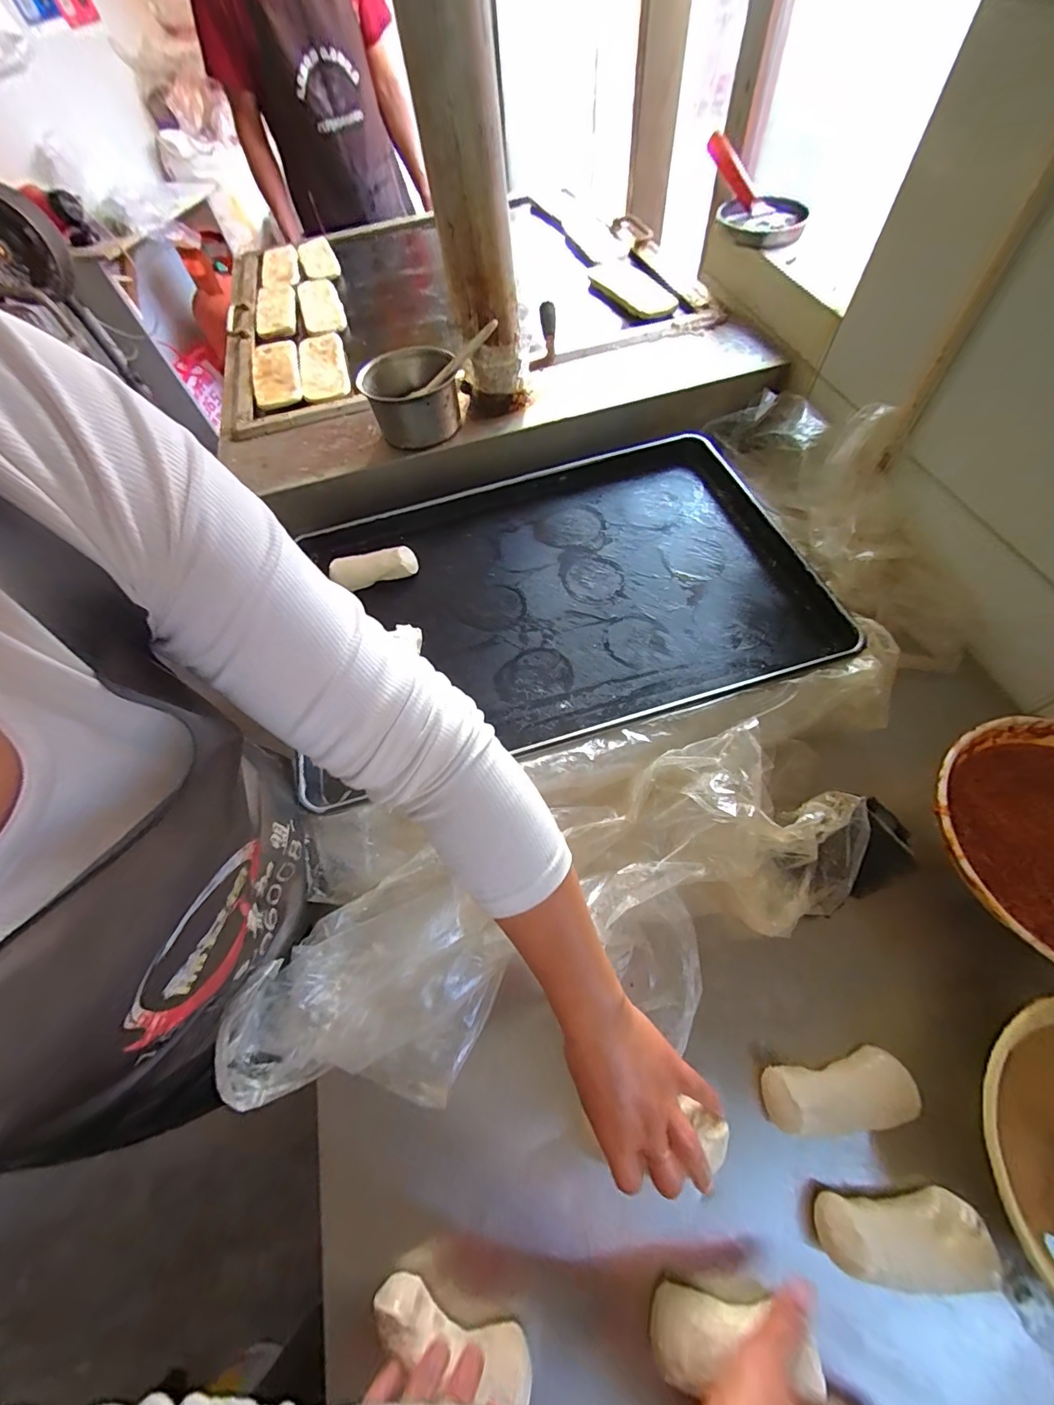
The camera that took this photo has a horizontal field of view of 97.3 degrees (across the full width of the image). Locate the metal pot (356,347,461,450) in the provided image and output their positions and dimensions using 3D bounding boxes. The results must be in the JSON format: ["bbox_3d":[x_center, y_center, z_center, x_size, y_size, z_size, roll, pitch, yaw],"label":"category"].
[{"bbox_3d":[-0.157,-0.411,0.639,0.122,0.078,0.114,-2,62,4],"label":"metal pot"}]

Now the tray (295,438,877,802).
[{"bbox_3d":[0.036,-0.153,0.567,0.551,0.054,0.425,-15,66,-4],"label":"tray"}]

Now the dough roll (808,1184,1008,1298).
[{"bbox_3d":[0.259,0.372,0.321,0.103,0.032,0.040,-3,62,4],"label":"dough roll"}]

